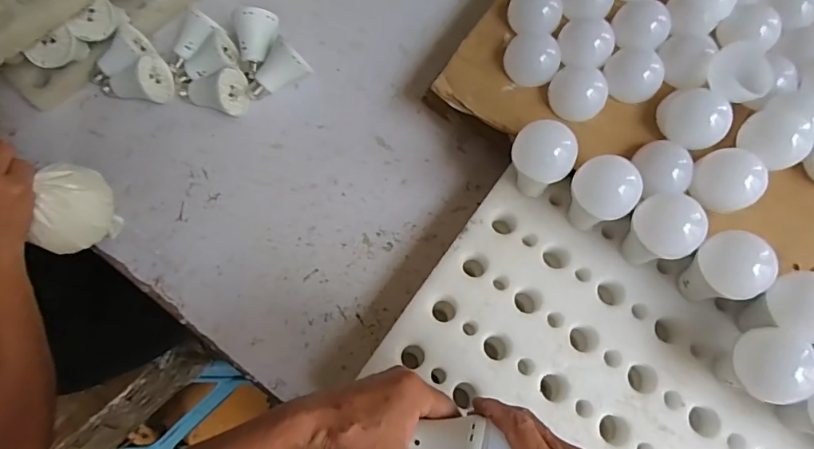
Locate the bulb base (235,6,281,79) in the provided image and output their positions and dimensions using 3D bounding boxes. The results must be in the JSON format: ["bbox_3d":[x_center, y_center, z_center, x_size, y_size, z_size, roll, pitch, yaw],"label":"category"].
[{"bbox_3d":[-0.207,-0.250,0.673,0.054,0.052,0.086,-7,72,-1],"label":"bulb base"}]

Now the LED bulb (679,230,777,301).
[{"bbox_3d":[0.318,0.045,0.488,0.059,0.088,0.063,-24,73,-8],"label":"LED bulb"}]

